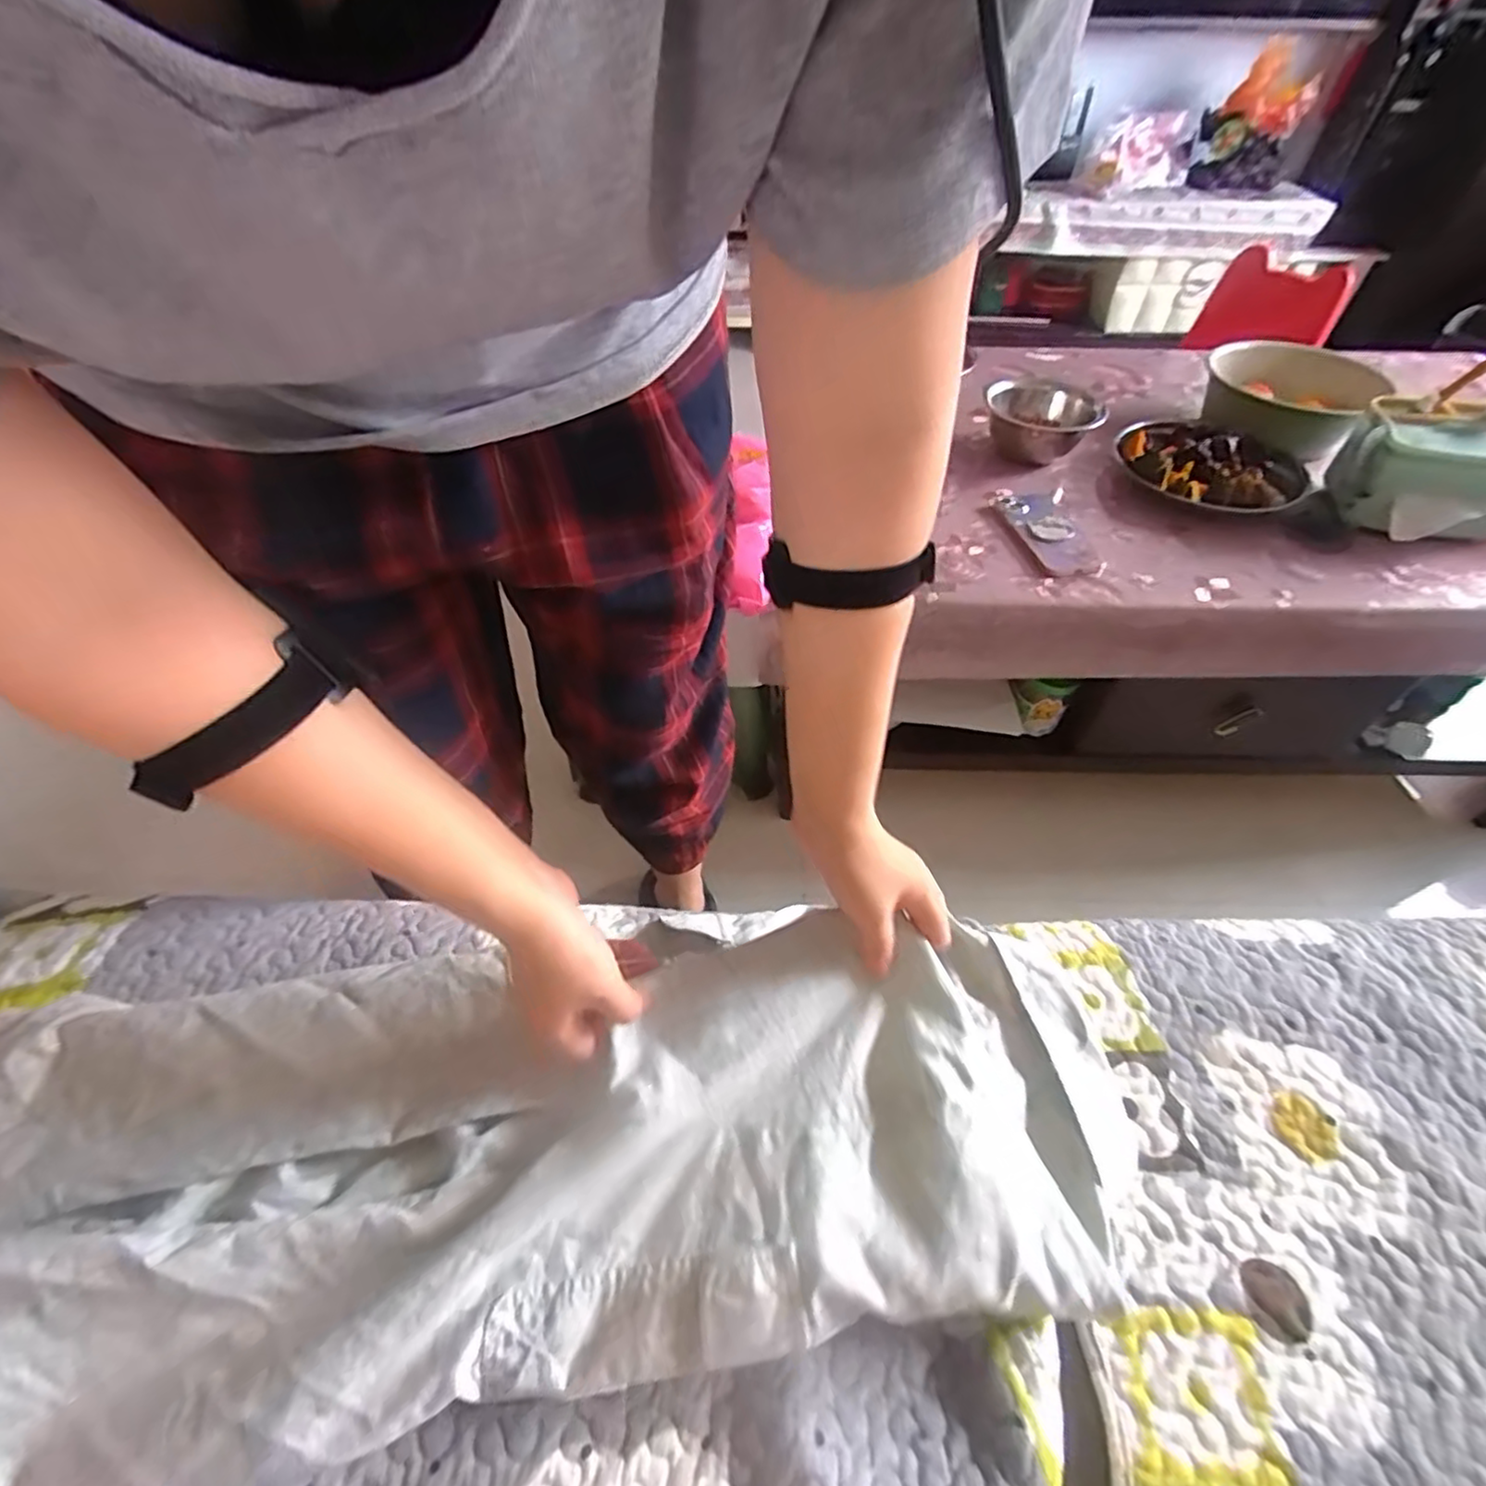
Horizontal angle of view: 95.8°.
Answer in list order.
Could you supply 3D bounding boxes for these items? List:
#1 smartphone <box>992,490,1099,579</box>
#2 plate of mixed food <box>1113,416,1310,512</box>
[{"bbox_3d":[0.395,-0.281,0.877,0.072,0.015,0.183,-10,54,-7],"label":"smartphone"},{"bbox_3d":[0.649,-0.397,0.953,0.213,0.045,0.246,-26,55,-21],"label":"plate of mixed food"}]

